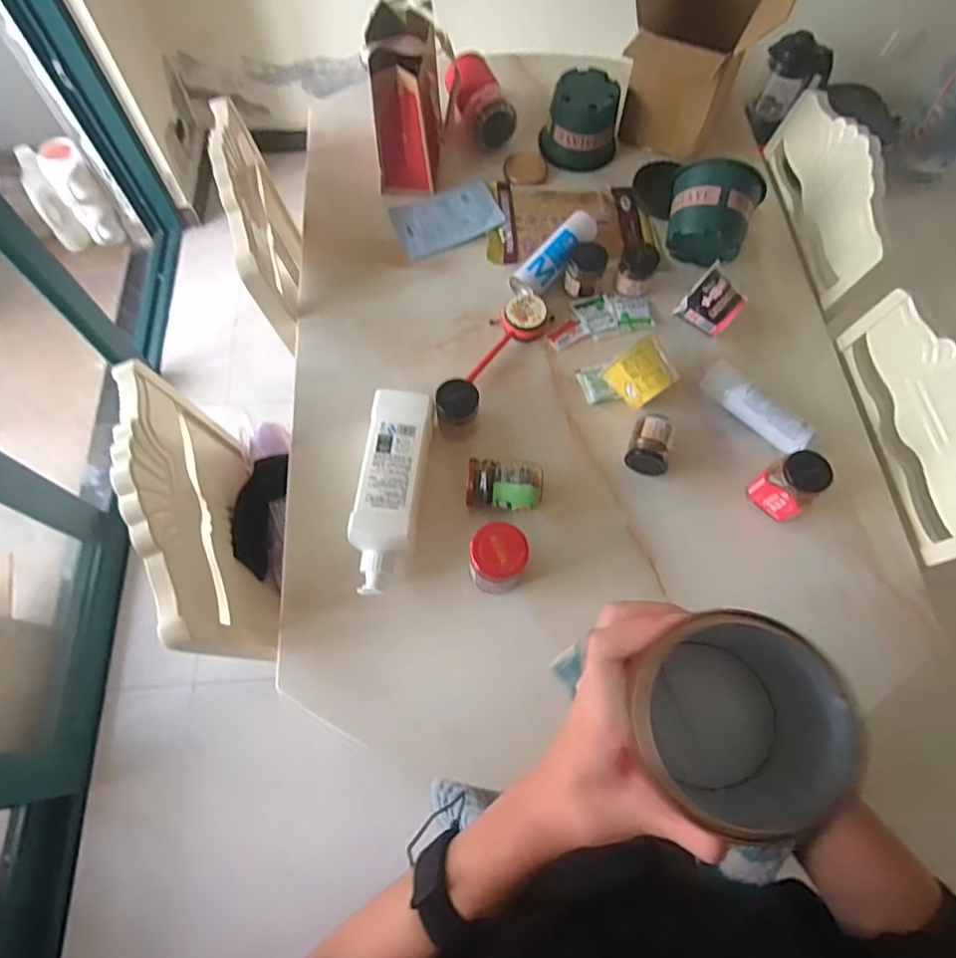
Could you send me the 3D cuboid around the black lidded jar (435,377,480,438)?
[{"bbox_3d":[-0.027,-0.096,0.776,0.056,0.072,0.052,1,67,-2],"label":"black lidded jar"}]

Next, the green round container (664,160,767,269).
[{"bbox_3d":[0.353,-0.406,0.872,0.126,0.105,0.130,1,67,-2],"label":"green round container"}]

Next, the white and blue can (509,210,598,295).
[{"bbox_3d":[0.122,-0.354,0.891,0.056,0.049,0.167,39,71,13],"label":"white and blue can"}]

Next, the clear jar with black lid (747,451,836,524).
[{"bbox_3d":[0.407,0.008,0.738,0.058,0.085,0.066,-33,72,-15],"label":"clear jar with black lid"}]

